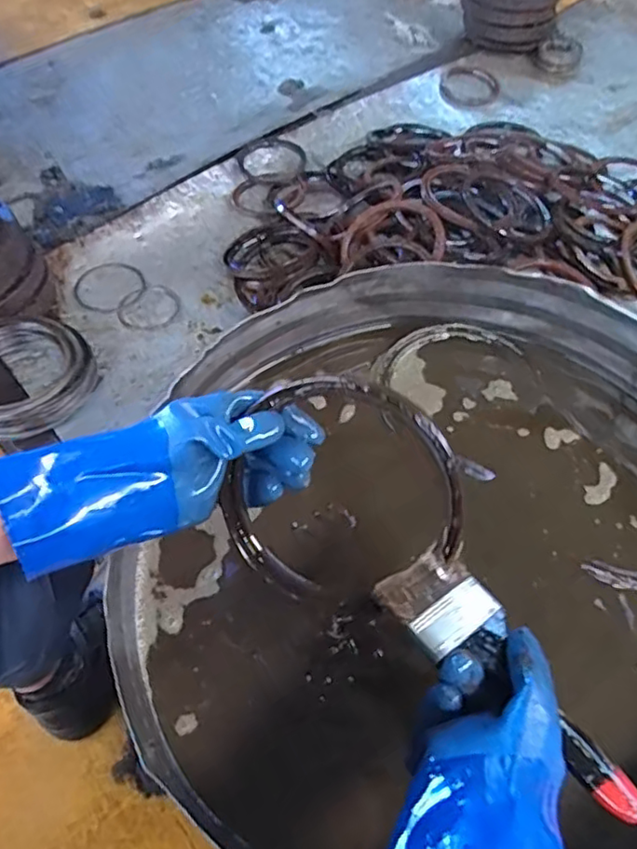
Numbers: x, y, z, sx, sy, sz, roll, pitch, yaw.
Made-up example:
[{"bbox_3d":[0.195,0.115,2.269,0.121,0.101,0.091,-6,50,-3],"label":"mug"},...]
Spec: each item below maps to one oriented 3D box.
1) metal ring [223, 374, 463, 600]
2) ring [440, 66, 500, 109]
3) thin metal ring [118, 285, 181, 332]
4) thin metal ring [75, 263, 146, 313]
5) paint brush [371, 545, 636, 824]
[{"bbox_3d":[0.008,0.044,0.448,0.177,0.157,0.013,-22,8,20],"label":"metal ring"},{"bbox_3d":[0.363,-0.822,1.491,0.150,0.016,0.147,2,67,-5],"label":"ring"},{"bbox_3d":[-0.292,-0.202,1.067,0.098,0.006,0.108,39,68,19],"label":"thin metal ring"},{"bbox_3d":[-0.371,-0.244,1.095,0.122,0.006,0.121,-1,57,2],"label":"thin metal ring"},{"bbox_3d":[0.122,0.163,0.394,0.065,0.012,0.190,-31,62,-22],"label":"paint brush"}]

